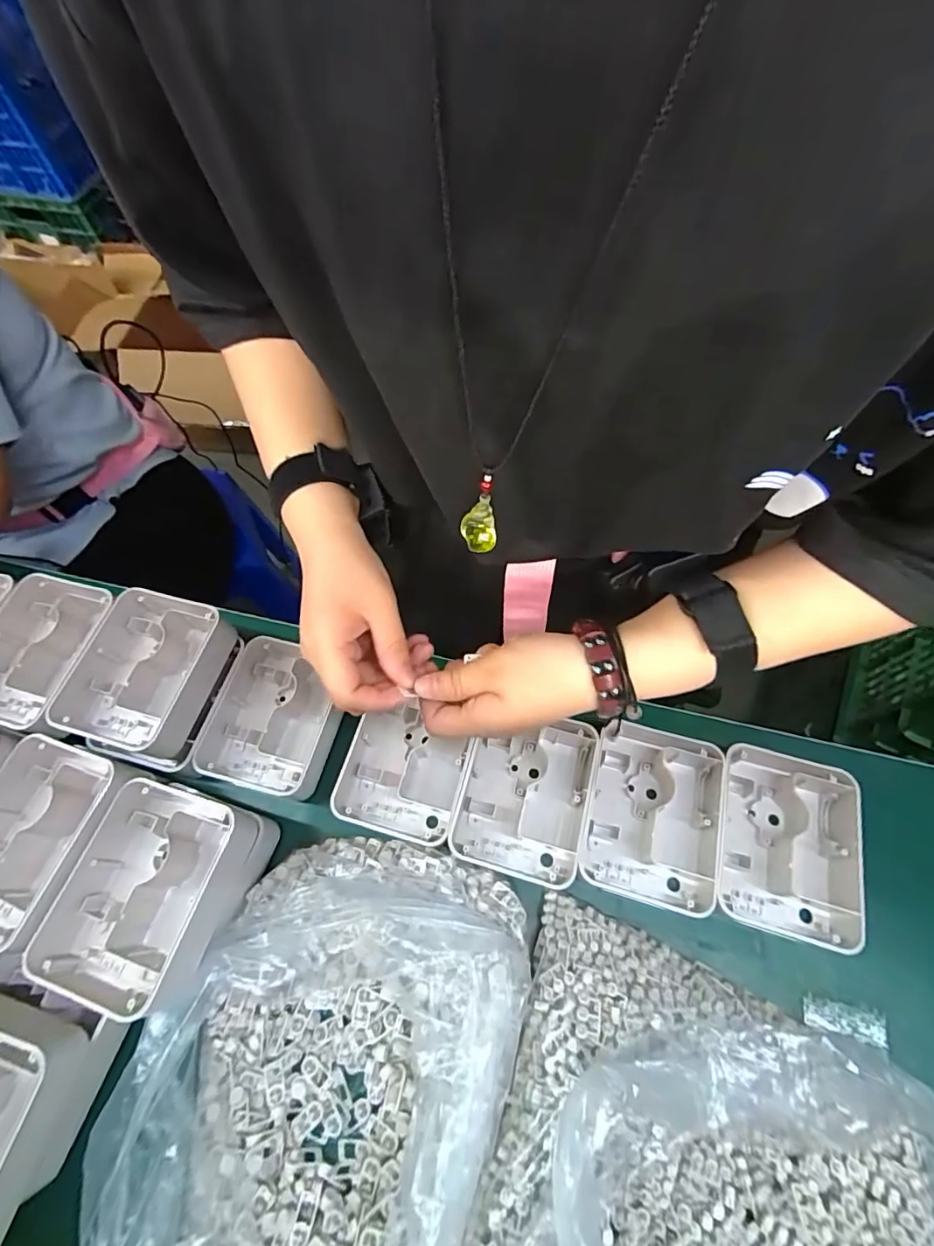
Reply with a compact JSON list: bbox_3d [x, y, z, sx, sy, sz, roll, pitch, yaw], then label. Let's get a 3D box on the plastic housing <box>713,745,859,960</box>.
[{"bbox_3d":[0.240,0.166,0.396,0.096,0.042,0.129,15,66,9],"label":"plastic housing"}]

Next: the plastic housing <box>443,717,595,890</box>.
[{"bbox_3d":[0.047,0.139,0.419,0.101,0.035,0.123,13,66,8],"label":"plastic housing"}]

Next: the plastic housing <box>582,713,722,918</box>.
[{"bbox_3d":[0.148,0.150,0.409,0.103,0.037,0.130,14,66,9],"label":"plastic housing"}]

